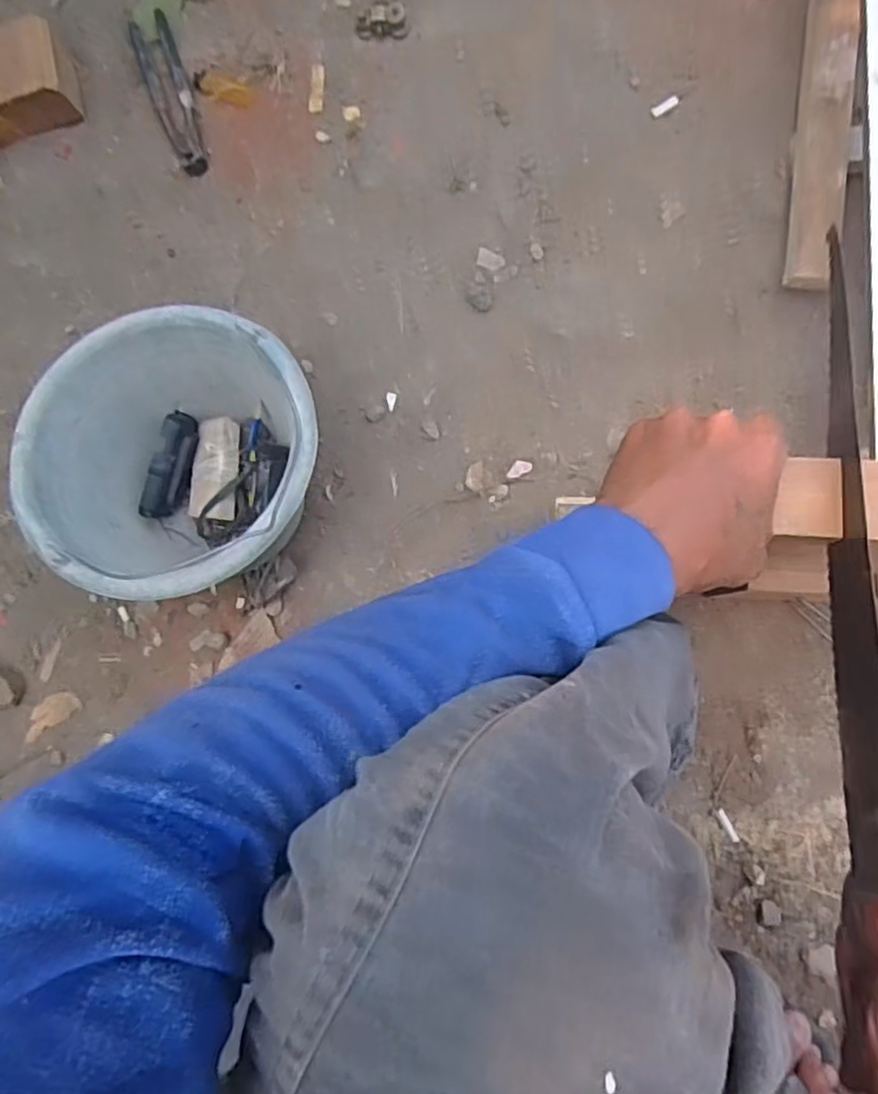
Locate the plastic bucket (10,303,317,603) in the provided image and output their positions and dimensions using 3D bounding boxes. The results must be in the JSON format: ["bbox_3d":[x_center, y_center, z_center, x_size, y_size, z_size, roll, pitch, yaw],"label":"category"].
[{"bbox_3d":[-0.225,-0.080,0.653,0.248,0.180,0.250,-1,84,8],"label":"plastic bucket"}]

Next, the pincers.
[{"bbox_3d":[-0.307,-0.516,0.797,0.045,0.020,0.207,-20,82,6],"label":"pincers"}]

